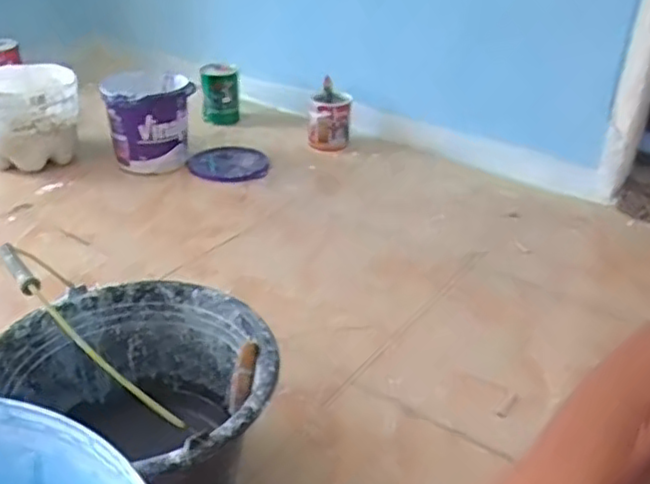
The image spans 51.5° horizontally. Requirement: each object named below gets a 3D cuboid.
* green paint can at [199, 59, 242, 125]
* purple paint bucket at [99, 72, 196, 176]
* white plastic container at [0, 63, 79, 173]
[{"bbox_3d":[-0.275,-0.392,1.787,0.098,0.160,0.089,-2,23,-7],"label":"green paint can"},{"bbox_3d":[-0.399,-0.272,1.536,0.182,0.194,0.176,-5,23,-13],"label":"purple paint bucket"},{"bbox_3d":[-0.675,-0.279,1.516,0.226,0.206,0.238,-8,24,-19],"label":"white plastic container"}]

